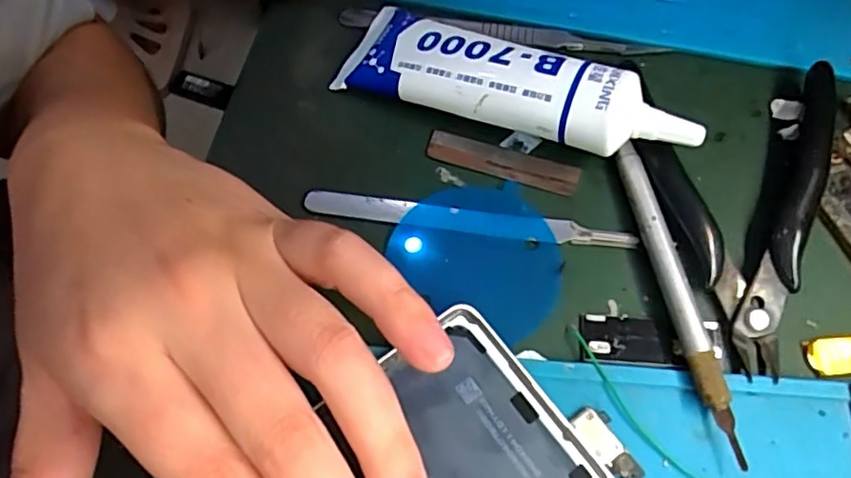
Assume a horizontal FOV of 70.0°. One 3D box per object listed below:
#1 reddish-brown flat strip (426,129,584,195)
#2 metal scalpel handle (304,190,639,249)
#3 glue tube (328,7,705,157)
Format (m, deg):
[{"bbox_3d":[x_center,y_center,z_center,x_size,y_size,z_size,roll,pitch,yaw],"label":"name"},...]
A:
[{"bbox_3d":[0.029,-0.029,0.225,0.056,0.004,0.014,16,65,10],"label":"reddish-brown flat strip"},{"bbox_3d":[0.015,-0.007,0.214,0.116,0.004,0.009,7,64,5],"label":"metal scalpel handle"},{"bbox_3d":[0.031,-0.060,0.223,0.134,0.033,0.040,21,66,12],"label":"glue tube"}]

